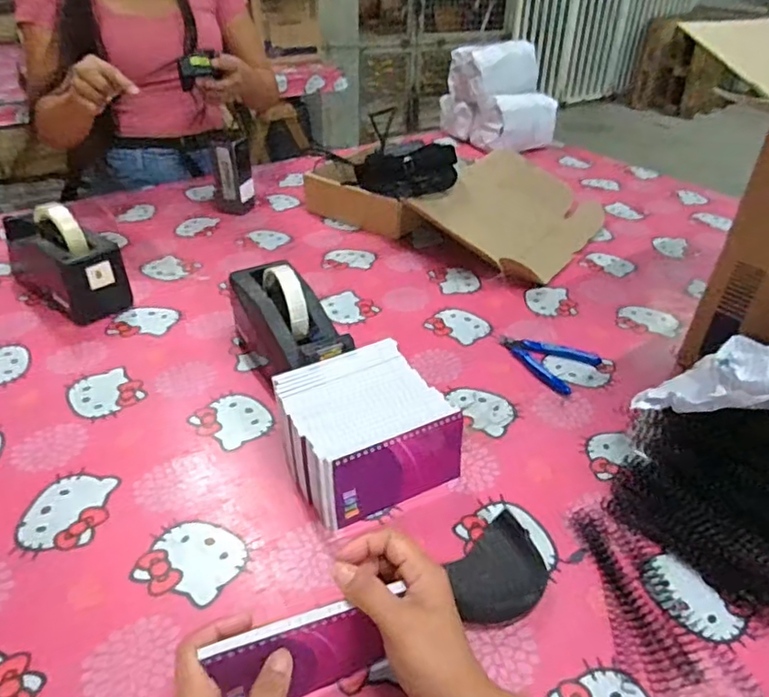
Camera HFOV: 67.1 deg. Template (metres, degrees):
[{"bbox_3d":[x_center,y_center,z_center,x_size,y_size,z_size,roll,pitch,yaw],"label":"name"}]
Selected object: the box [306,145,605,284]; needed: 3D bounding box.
[{"bbox_3d":[0.124,-0.273,1.034,0.476,0.079,0.347,25,42,27],"label":"box"}]

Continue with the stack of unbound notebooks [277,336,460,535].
[{"bbox_3d":[-0.022,0.077,0.548,0.149,0.083,0.138,-19,42,-27],"label":"stack of unbound notebooks"}]

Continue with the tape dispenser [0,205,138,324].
[{"bbox_3d":[-0.436,-0.129,0.779,0.209,0.122,0.082,29,44,30],"label":"tape dispenser"}]

